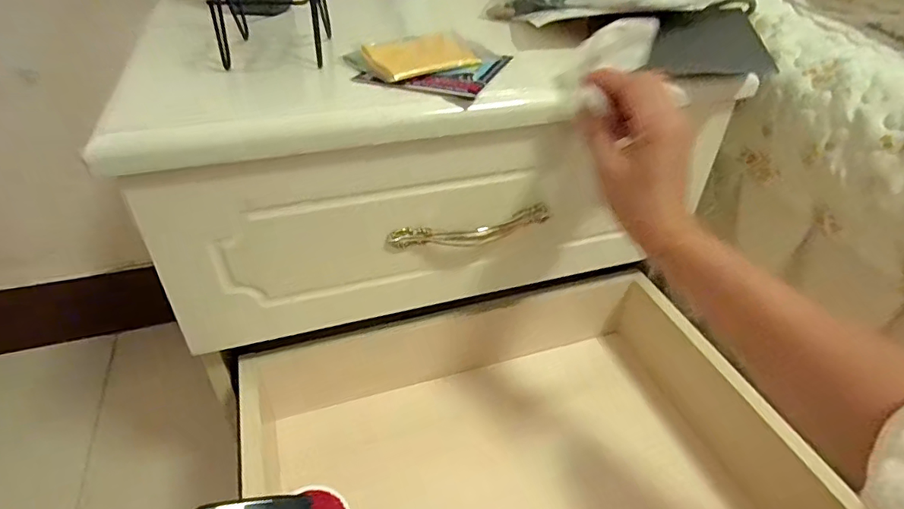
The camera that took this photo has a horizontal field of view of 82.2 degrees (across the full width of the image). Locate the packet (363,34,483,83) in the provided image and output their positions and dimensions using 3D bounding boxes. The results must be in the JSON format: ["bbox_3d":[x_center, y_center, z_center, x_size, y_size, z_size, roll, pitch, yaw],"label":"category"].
[{"bbox_3d":[-0.025,-0.153,0.399,0.079,0.013,0.058,-18,42,-24],"label":"packet"}]

